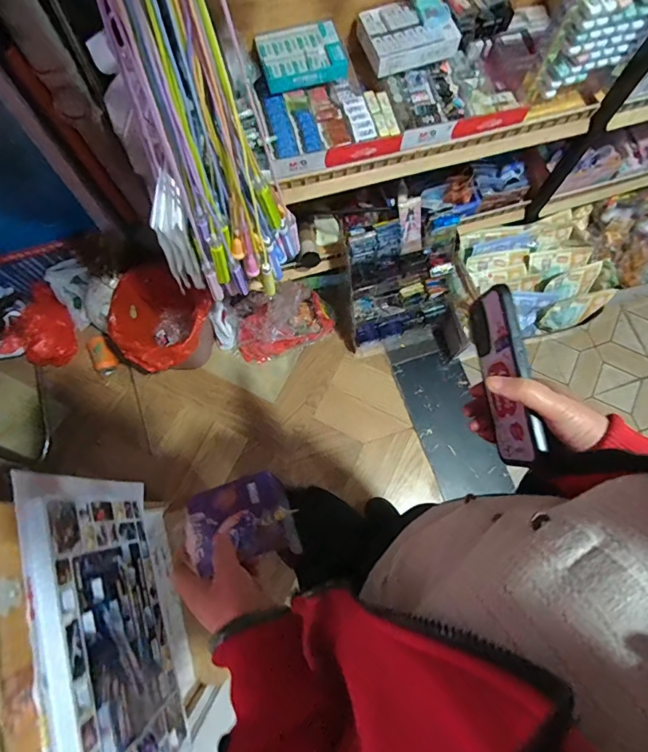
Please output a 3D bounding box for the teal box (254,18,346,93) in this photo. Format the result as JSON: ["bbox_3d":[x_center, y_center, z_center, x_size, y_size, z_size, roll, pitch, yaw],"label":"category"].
[{"bbox_3d":[-0.044,-0.646,0.893,0.171,0.041,0.118,-15,76,-5],"label":"teal box"}]

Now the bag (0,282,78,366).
[{"bbox_3d":[-0.850,-0.153,1.340,0.172,0.108,0.234,13,75,2],"label":"bag"}]

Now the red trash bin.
[{"bbox_3d":[-0.453,-0.145,1.271,0.287,0.257,0.258,41,78,9],"label":"red trash bin"}]

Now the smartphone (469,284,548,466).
[{"bbox_3d":[0.167,0.001,0.409,0.015,0.073,0.159,-9,85,-3],"label":"smartphone"}]

